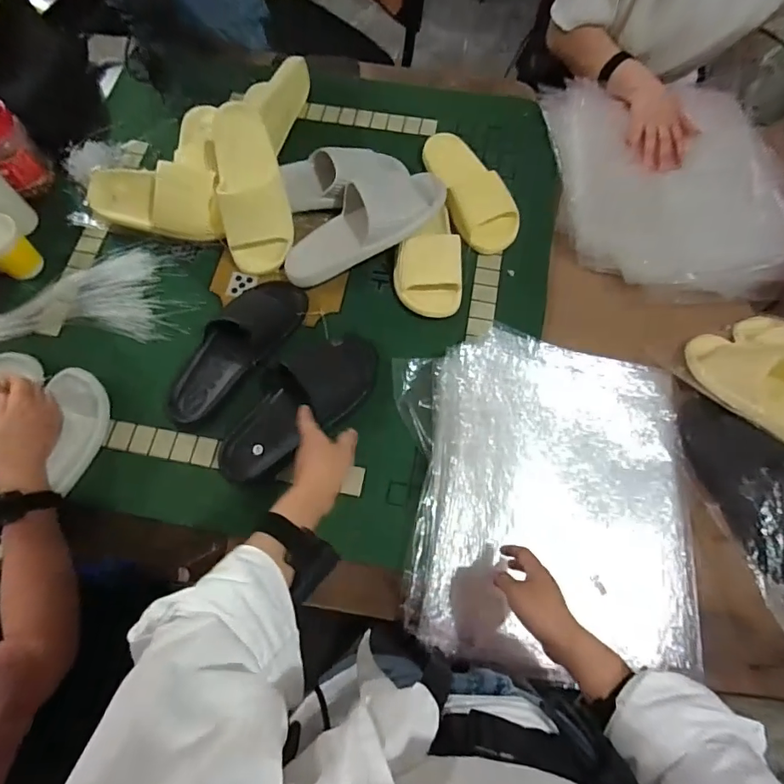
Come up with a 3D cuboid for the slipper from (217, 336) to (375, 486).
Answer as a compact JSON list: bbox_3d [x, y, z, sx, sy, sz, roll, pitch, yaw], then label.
[{"bbox_3d":[-0.128,0.013,0.673,0.258,0.053,0.121,-42,77,-13],"label":"slipper"}]

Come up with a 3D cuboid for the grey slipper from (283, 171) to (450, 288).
[{"bbox_3d":[-0.048,-0.260,0.758,0.273,0.067,0.108,-32,73,7],"label":"grey slipper"}]

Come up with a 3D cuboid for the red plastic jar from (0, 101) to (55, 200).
[{"bbox_3d":[-0.616,-0.394,0.785,0.076,0.135,0.085,-42,77,-15],"label":"red plastic jar"}]

